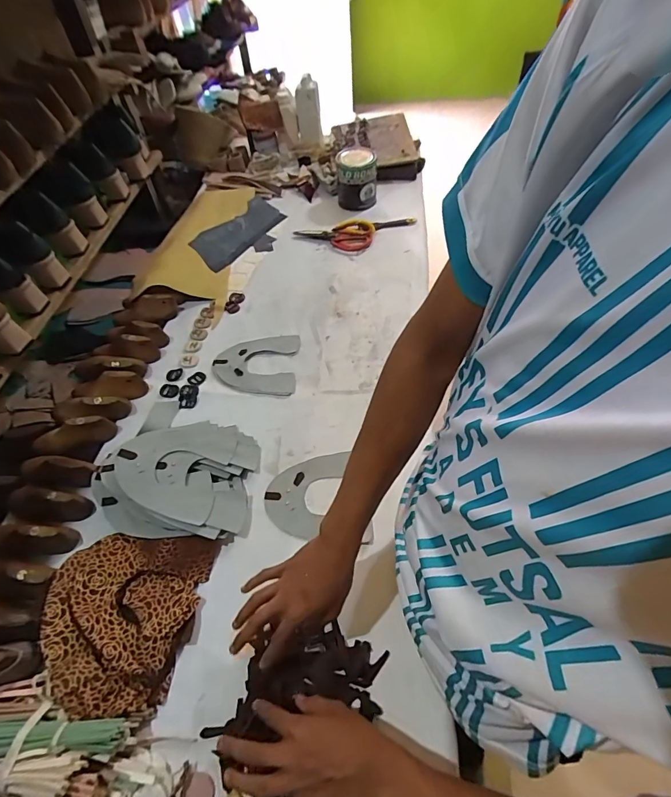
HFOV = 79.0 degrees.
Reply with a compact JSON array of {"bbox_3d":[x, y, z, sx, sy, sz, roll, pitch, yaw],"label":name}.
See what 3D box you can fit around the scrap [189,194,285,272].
[{"bbox_3d":[-0.234,-0.442,1.084,0.145,0.030,0.323,36,53,-2],"label":"scrap"}]

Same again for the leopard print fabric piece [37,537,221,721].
[{"bbox_3d":[-0.285,0.285,0.537,0.198,0.036,0.208,2,53,5],"label":"leopard print fabric piece"}]

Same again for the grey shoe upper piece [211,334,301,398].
[{"bbox_3d":[-0.161,-0.070,0.816,0.166,0.008,0.162,-1,53,3],"label":"grey shoe upper piece"}]

